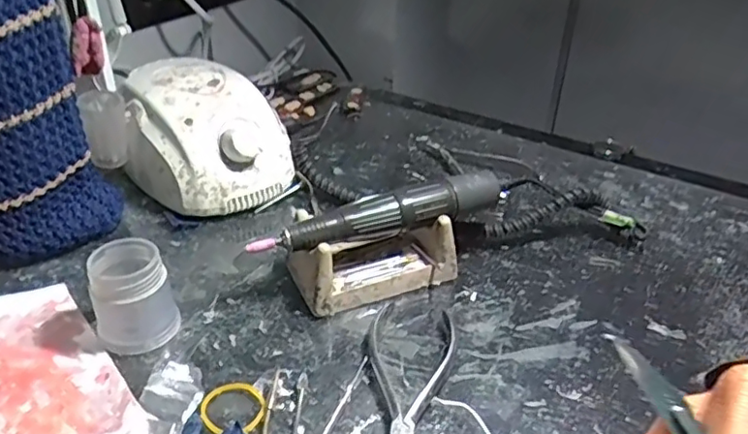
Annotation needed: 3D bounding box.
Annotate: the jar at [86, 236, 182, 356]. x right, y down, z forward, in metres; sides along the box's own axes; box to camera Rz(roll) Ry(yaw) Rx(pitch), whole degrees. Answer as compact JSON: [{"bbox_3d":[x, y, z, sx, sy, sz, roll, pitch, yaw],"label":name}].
[{"bbox_3d":[-0.134,0.044,0.331,0.041,0.050,0.039,1,33,-1],"label":"jar"}]

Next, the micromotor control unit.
[{"bbox_3d":[-0.137,-0.064,0.470,0.104,0.084,0.137,-26,42,-35],"label":"micromotor control unit"}]

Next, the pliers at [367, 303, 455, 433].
[{"bbox_3d":[0.010,0.088,0.308,0.045,0.010,0.124,12,34,14],"label":"pliers"}]

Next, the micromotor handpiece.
[{"bbox_3d":[0.008,-0.003,0.370,0.165,0.024,0.022,-12,36,-20],"label":"micromotor handpiece"}]

